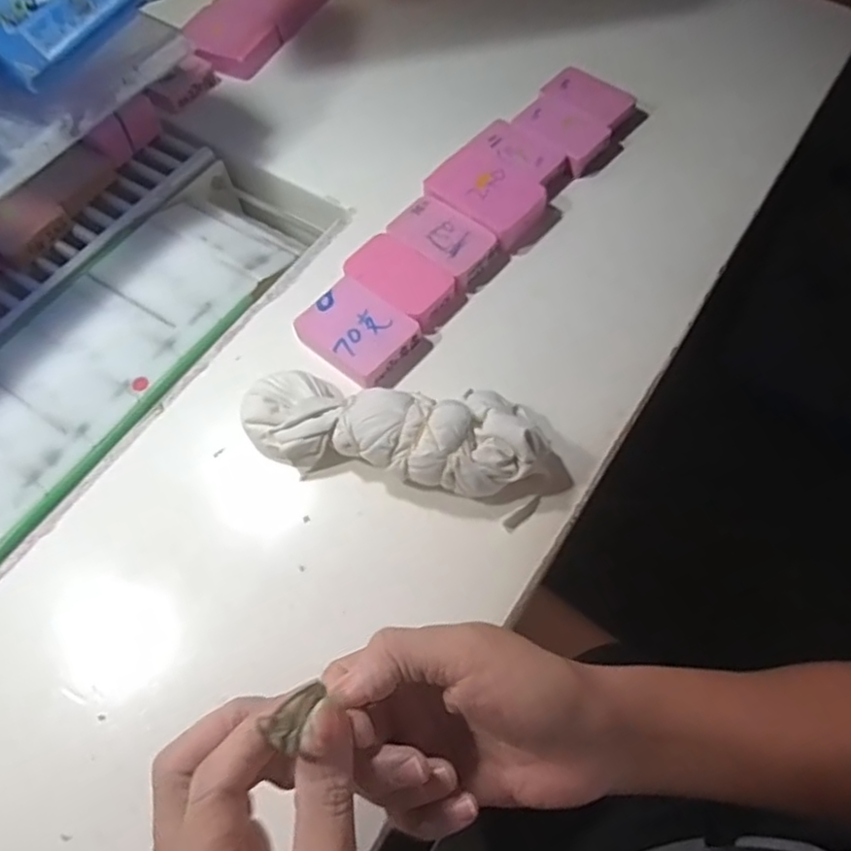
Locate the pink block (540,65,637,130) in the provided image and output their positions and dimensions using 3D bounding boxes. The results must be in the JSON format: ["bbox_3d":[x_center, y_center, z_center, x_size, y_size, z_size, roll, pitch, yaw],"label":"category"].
[{"bbox_3d":[0.134,-0.263,0.533,0.069,0.020,0.048,39,70,20],"label":"pink block"}]

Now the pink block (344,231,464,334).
[{"bbox_3d":[-0.017,-0.099,0.451,0.077,0.020,0.046,36,69,19],"label":"pink block"}]

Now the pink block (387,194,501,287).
[{"bbox_3d":[0.012,-0.131,0.465,0.072,0.021,0.045,36,69,18],"label":"pink block"}]

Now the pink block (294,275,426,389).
[{"bbox_3d":[-0.045,-0.060,0.431,0.070,0.021,0.056,35,69,18],"label":"pink block"}]

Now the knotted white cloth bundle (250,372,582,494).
[{"bbox_3d":[-0.014,0.003,0.381,0.190,0.046,0.061,10,63,7],"label":"knotted white cloth bundle"}]

